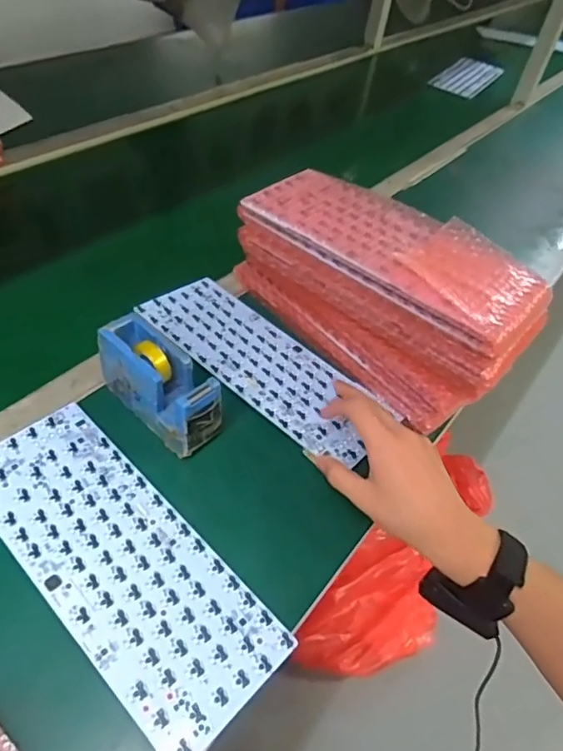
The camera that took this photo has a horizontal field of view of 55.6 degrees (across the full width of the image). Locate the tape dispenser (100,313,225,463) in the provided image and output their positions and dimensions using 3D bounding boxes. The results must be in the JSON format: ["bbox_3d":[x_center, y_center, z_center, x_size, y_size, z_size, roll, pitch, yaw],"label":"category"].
[{"bbox_3d":[-0.118,0.009,0.517,0.132,0.074,0.049,38,50,22],"label":"tape dispenser"}]

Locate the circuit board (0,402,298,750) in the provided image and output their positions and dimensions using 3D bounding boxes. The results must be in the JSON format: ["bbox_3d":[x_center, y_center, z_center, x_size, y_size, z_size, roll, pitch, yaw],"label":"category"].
[{"bbox_3d":[-0.138,0.148,0.445,0.305,0.004,0.120,39,53,22],"label":"circuit board"}]

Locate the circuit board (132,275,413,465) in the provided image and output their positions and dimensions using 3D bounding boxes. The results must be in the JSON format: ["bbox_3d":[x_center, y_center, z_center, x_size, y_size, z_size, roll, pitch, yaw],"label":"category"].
[{"bbox_3d":[-0.020,-0.017,0.603,0.299,0.004,0.117,37,46,21],"label":"circuit board"}]

